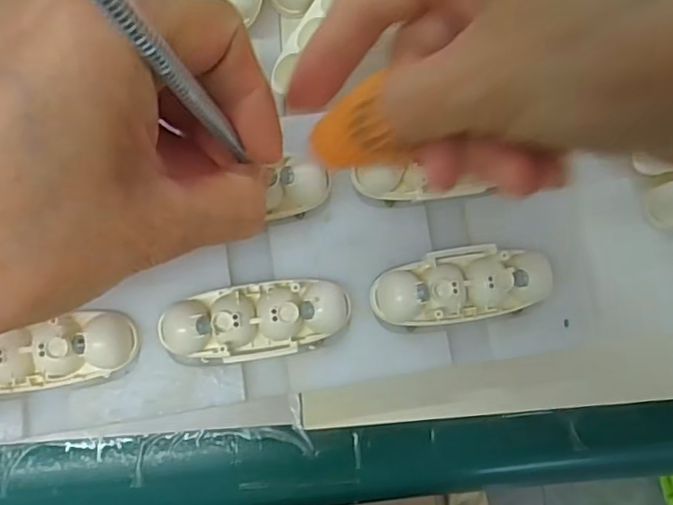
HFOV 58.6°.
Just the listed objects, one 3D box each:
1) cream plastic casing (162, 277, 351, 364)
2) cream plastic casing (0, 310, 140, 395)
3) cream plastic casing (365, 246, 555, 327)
[{"bbox_3d":[-0.026,0.023,0.204,0.061,0.016,0.025,-8,84,-6],"label":"cream plastic casing"},{"bbox_3d":[-0.095,0.034,0.196,0.056,0.018,0.022,-15,85,-7],"label":"cream plastic casing"},{"bbox_3d":[0.044,0.011,0.211,0.062,0.014,0.025,-6,84,-6],"label":"cream plastic casing"}]

